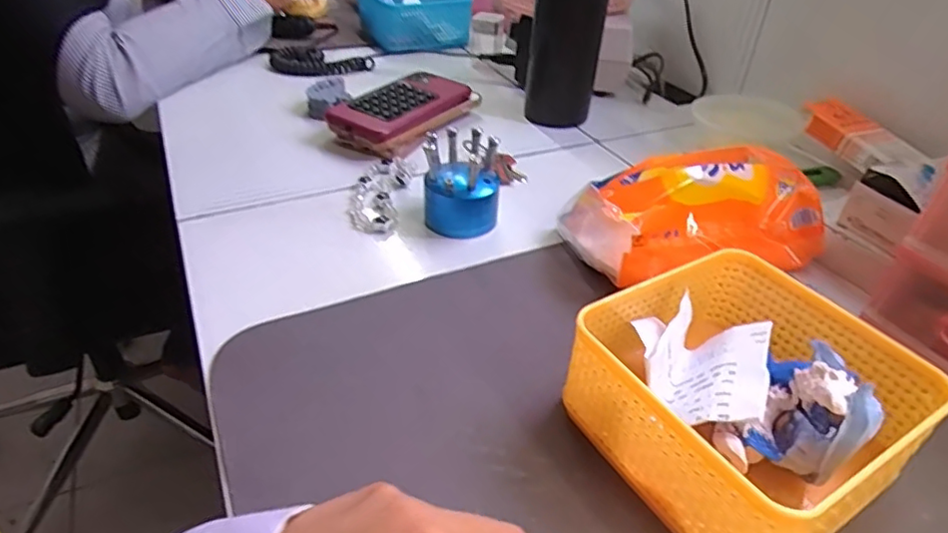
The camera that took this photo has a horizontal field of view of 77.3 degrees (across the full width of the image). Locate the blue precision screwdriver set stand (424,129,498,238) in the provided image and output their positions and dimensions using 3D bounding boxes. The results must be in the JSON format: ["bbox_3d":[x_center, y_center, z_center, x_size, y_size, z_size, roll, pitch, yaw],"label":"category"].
[{"bbox_3d":[-0.008,-0.066,0.462,0.060,0.067,0.057,2,38,1],"label":"blue precision screwdriver set stand"}]

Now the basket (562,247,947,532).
[{"bbox_3d":[0.135,0.064,0.298,0.137,0.065,0.133,-20,43,-25],"label":"basket"}]

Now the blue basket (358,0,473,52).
[{"bbox_3d":[-0.086,-0.361,0.842,0.132,0.063,0.134,-16,40,-23],"label":"blue basket"}]

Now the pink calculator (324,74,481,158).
[{"bbox_3d":[-0.069,-0.160,0.604,0.080,0.034,0.156,24,42,27],"label":"pink calculator"}]

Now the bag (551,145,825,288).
[{"bbox_3d":[0.160,-0.044,0.428,0.171,0.064,0.093,-10,40,-15],"label":"bag"}]

